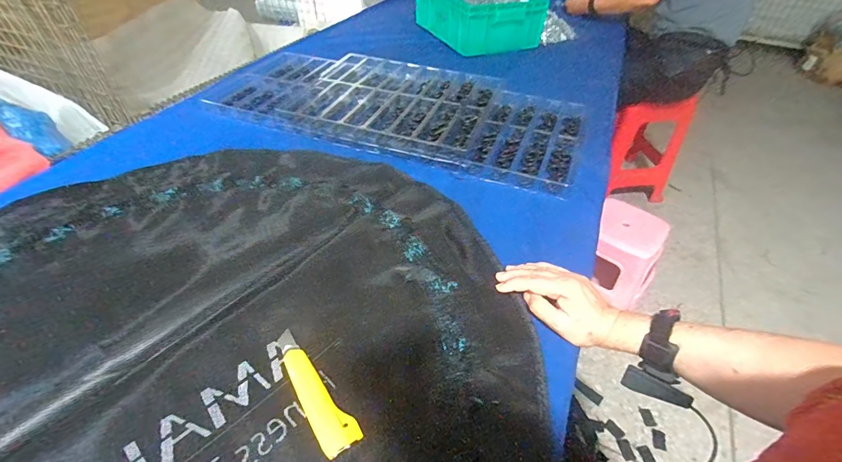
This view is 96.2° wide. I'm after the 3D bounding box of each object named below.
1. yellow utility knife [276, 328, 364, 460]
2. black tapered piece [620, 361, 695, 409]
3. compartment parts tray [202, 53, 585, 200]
[{"bbox_3d":[-0.125,0.179,0.440,0.040,0.017,0.164,-26,51,-25],"label":"yellow utility knife"},{"bbox_3d":[0.279,0.184,0.448,0.071,0.034,0.018,9,40,45],"label":"black tapered piece"},{"bbox_3d":[-0.077,-0.305,0.885,0.872,0.045,0.358,16,48,12],"label":"compartment parts tray"}]

